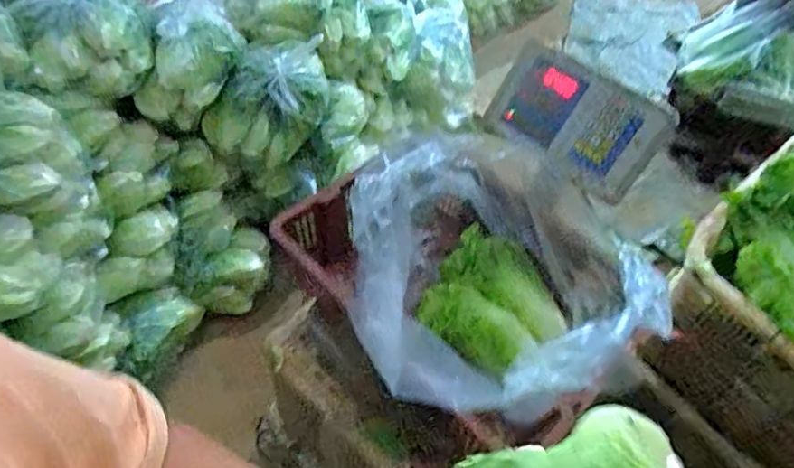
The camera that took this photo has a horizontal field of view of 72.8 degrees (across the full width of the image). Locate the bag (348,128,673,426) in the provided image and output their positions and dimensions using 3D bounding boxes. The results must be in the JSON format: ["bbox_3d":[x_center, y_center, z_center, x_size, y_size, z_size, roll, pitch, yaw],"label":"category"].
[{"bbox_3d":[0.115,0.047,0.727,0.326,0.258,0.428,-1,53,0],"label":"bag"}]

